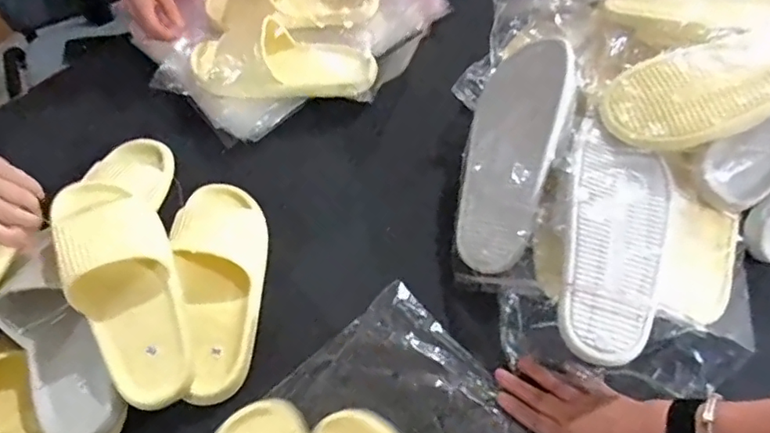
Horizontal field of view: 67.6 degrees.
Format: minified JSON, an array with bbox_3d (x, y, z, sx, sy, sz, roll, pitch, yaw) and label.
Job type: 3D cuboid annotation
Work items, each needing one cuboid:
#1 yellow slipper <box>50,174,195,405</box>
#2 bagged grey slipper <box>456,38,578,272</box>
[{"bbox_3d":[-0.271,0.073,0.606,0.108,0.065,0.259,-23,84,-9],"label":"yellow slipper"},{"bbox_3d":[0.156,-0.063,0.657,0.124,0.075,0.256,8,79,51],"label":"bagged grey slipper"}]

